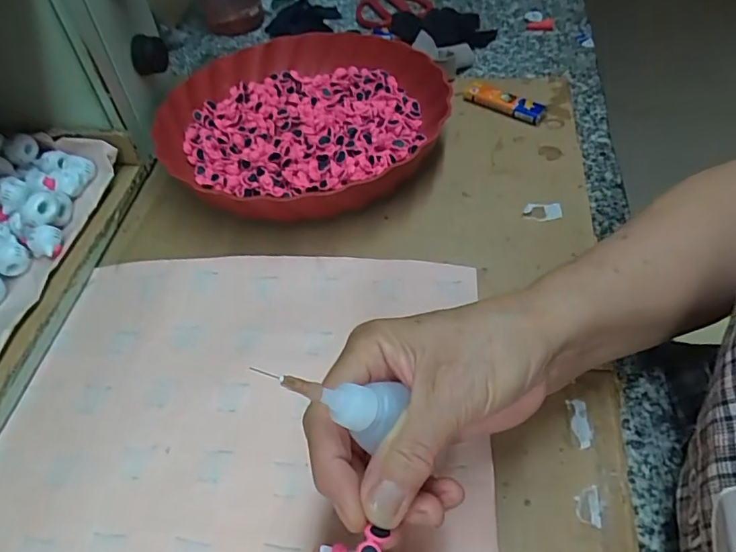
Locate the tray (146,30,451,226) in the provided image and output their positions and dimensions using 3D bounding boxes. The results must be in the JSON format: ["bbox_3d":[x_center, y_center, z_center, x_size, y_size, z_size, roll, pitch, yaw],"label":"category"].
[{"bbox_3d":[-0.055,-0.129,0.454,0.230,0.043,0.232,15,52,16],"label":"tray"}]

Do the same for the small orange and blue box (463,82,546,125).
[{"bbox_3d":[0.126,-0.160,0.489,0.079,0.012,0.022,29,57,25],"label":"small orange and blue box"}]

